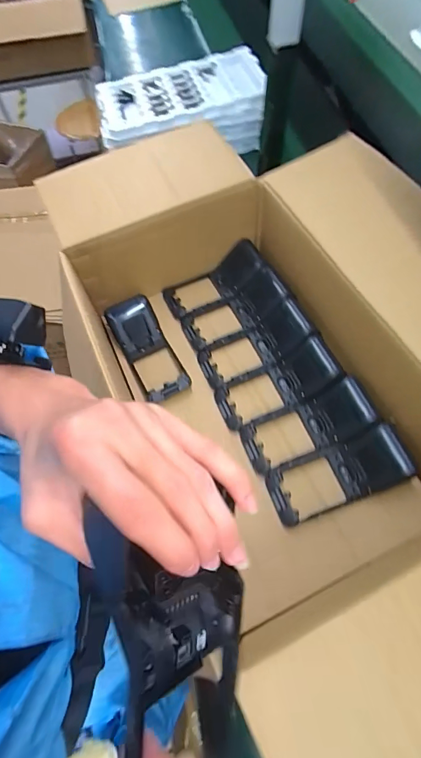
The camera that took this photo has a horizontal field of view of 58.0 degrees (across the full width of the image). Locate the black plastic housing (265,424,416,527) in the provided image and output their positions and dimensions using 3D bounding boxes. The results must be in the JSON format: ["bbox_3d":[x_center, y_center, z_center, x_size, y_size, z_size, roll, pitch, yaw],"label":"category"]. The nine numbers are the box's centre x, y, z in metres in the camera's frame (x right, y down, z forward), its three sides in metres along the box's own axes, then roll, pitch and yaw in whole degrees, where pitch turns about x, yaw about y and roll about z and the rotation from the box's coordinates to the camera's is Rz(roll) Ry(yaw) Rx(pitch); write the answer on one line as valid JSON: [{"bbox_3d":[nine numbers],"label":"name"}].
[{"bbox_3d":[0.162,0.125,0.490,0.173,0.045,0.071,-23,63,4],"label":"black plastic housing"}]

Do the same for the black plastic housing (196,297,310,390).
[{"bbox_3d":[0.061,-0.055,0.584,0.163,0.059,0.079,-22,63,-9],"label":"black plastic housing"}]

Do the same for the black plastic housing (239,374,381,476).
[{"bbox_3d":[0.127,0.069,0.526,0.165,0.038,0.073,-25,63,4],"label":"black plastic housing"}]

